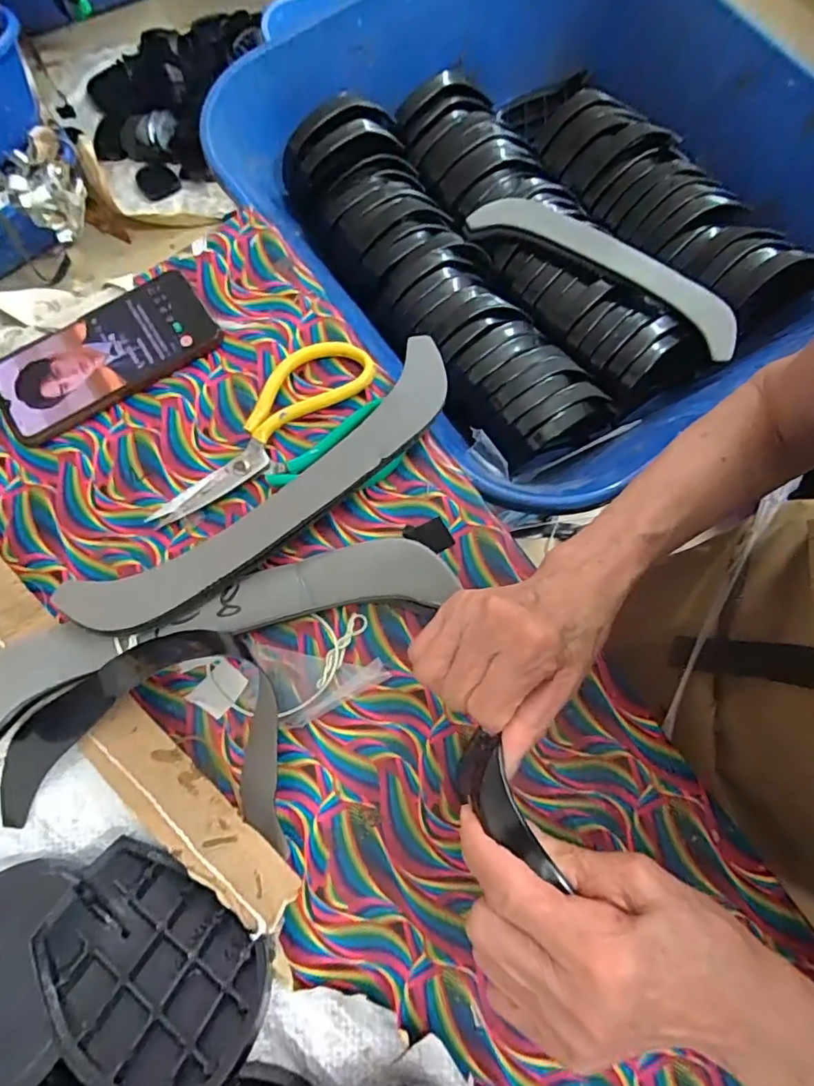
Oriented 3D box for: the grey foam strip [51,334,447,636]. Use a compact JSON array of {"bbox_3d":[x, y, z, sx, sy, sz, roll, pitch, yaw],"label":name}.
[{"bbox_3d":[-0.083,-0.036,0.359,0.287,0.019,0.059,-38,77,-9],"label":"grey foam strip"}]

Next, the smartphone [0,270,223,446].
[{"bbox_3d":[-0.226,-0.142,0.408,0.160,0.010,0.082,-36,77,-8],"label":"smartphone"}]

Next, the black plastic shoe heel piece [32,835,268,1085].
[{"bbox_3d":[-0.129,0.216,0.278,0.118,0.029,0.080,24,44,22],"label":"black plastic shoe heel piece"}]

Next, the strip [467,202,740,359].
[{"bbox_3d":[0.202,-0.280,0.557,0.289,0.023,0.060,34,78,10],"label":"strip"}]

